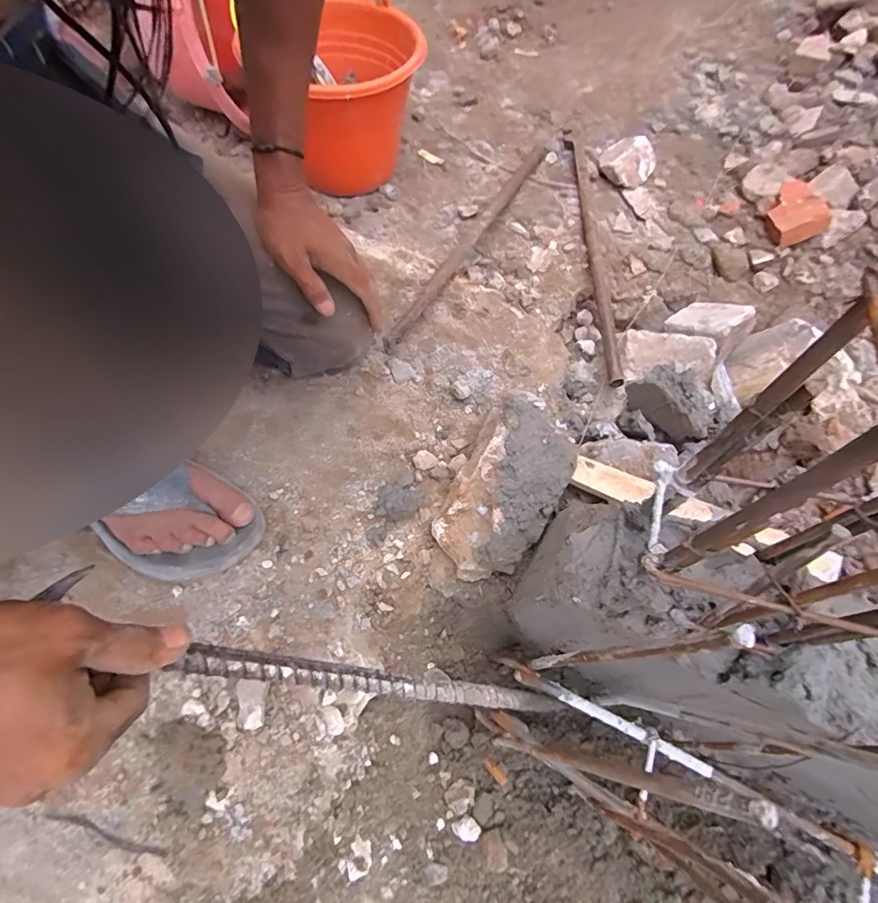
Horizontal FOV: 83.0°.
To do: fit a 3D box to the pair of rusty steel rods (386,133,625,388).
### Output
[{"bbox_3d":[0.117,-0.388,0.833,0.348,0.070,0.592,0,64,-4],"label":"pair of rusty steel rods"}]

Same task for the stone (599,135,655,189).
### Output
[{"bbox_3d":[0.360,-0.556,0.943,0.102,0.066,0.093,23,65,7],"label":"stone"}]

